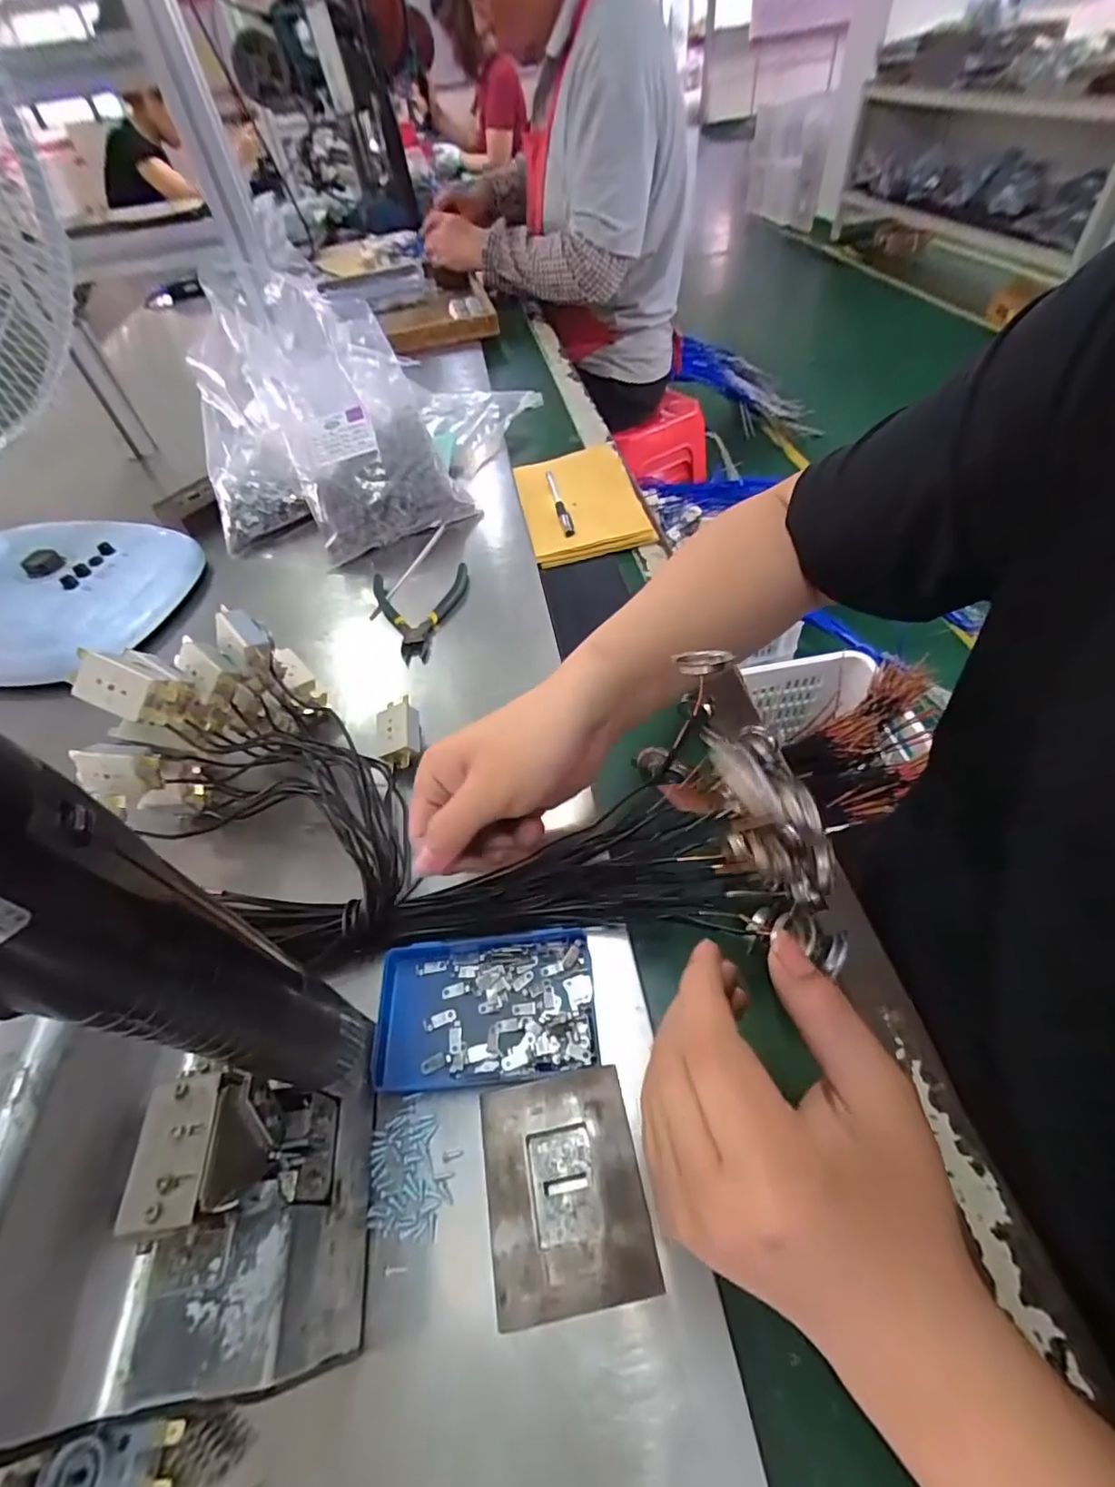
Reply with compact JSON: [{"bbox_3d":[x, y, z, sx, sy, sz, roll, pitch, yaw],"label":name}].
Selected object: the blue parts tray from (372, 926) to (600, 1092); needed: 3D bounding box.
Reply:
[{"bbox_3d":[-0.038,0.140,0.309,0.114,0.015,0.072,-8,50,1],"label":"blue parts tray"}]

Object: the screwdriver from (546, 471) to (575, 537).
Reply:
[{"bbox_3d":[0.002,-0.274,0.652,0.015,0.016,0.144,-10,50,-1],"label":"screwdriver"}]

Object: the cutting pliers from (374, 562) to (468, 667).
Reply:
[{"bbox_3d":[-0.119,-0.120,0.527,0.087,0.020,0.110,-14,51,-4],"label":"cutting pliers"}]

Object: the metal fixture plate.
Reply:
[{"bbox_3d":[0.003,0.192,0.251,0.063,0.032,0.077,-11,50,-2],"label":"metal fixture plate"}]

